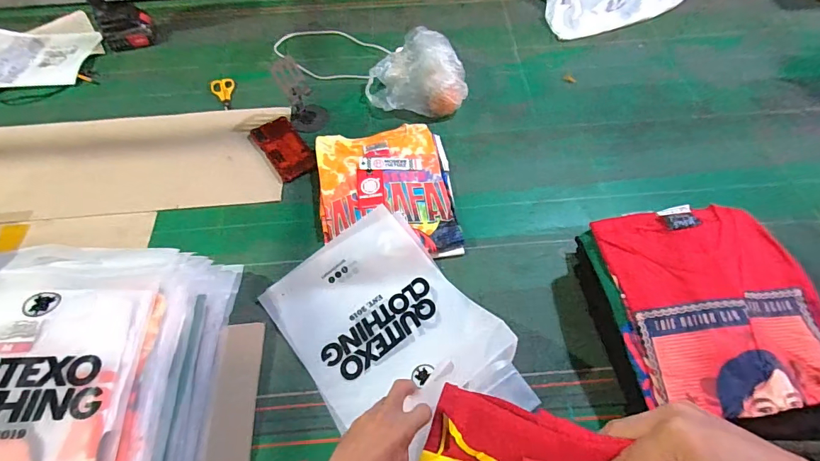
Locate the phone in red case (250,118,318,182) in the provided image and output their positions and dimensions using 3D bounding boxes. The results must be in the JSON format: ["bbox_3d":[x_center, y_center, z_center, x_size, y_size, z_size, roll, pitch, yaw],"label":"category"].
[{"bbox_3d":[-0.254,-0.166,0.824,0.079,0.014,0.159,-29,61,-17],"label":"phone in red case"}]

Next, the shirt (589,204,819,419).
[{"bbox_3d":[0.388,0.083,0.526,0.224,0.038,0.272,-8,58,-4],"label":"shirt"}]

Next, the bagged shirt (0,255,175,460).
[{"bbox_3d":[-0.428,0.178,0.454,0.226,0.031,0.331,-2,61,-3],"label":"bagged shirt"}]

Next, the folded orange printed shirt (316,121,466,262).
[{"bbox_3d":[-0.044,-0.080,0.748,0.242,0.035,0.297,-7,57,-4],"label":"folded orange printed shirt"}]

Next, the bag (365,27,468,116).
[{"bbox_3d":[0.009,-0.333,0.874,0.209,0.099,0.176,-2,57,0],"label":"bag"}]

